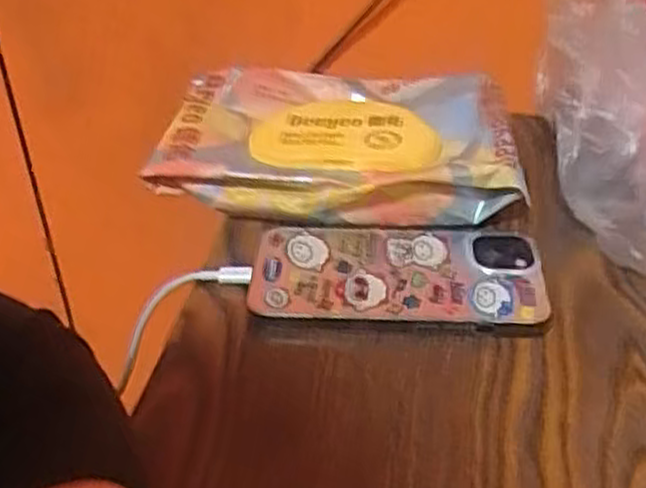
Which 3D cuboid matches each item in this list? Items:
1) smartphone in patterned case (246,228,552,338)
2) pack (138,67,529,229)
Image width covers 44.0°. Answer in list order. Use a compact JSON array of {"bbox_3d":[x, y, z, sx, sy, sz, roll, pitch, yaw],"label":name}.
[{"bbox_3d":[0.038,0.017,0.420,0.147,0.015,0.079,3,37,7],"label":"smartphone in patterned case"},{"bbox_3d":[0.010,-0.065,0.496,0.212,0.038,0.134,4,37,8],"label":"pack"}]

